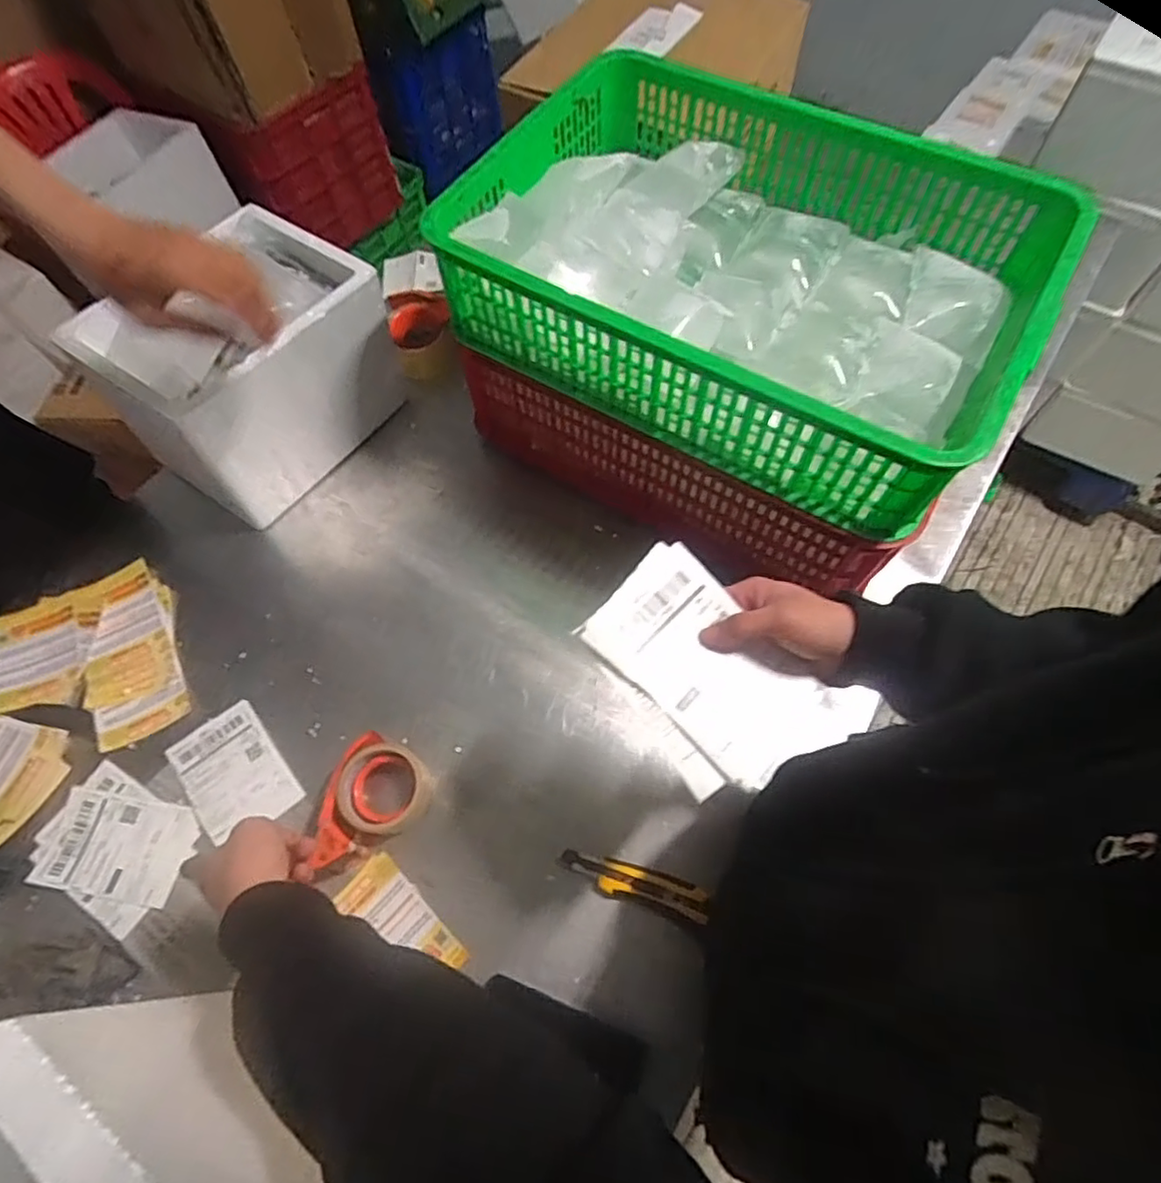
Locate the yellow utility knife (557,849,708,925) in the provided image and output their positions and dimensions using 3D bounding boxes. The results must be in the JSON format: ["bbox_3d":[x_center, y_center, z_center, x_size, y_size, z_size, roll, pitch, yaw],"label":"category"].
[{"bbox_3d":[0.056,0.308,0.670,0.158,0.012,0.039,14,65,9],"label":"yellow utility knife"}]

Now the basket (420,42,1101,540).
[{"bbox_3d":[0.177,-0.373,0.726,0.603,0.150,0.422,30,69,16],"label":"basket"}]

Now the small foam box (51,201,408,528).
[{"bbox_3d":[-0.417,-0.293,0.851,0.215,0.251,0.307,33,70,17],"label":"small foam box"}]

